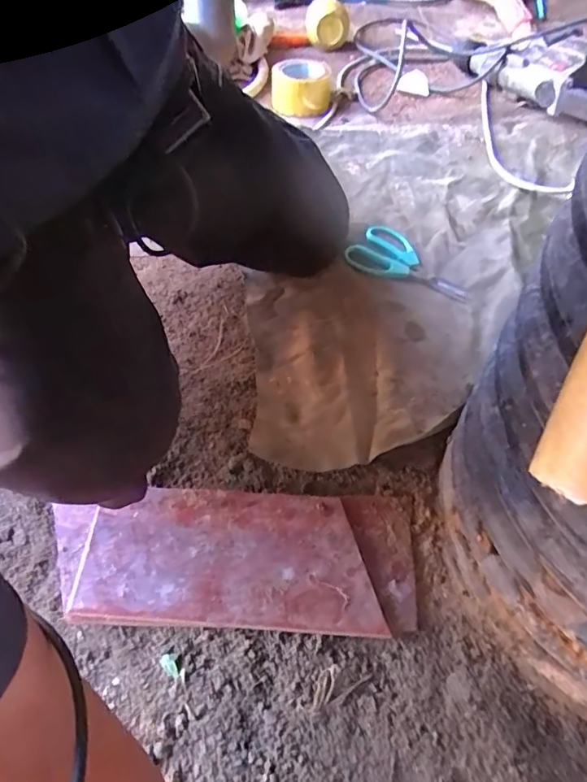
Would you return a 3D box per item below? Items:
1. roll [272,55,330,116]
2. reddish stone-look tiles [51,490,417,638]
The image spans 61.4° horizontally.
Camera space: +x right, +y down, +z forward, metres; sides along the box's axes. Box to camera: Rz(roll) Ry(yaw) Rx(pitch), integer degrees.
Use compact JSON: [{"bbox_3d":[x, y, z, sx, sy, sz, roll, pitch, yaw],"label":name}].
[{"bbox_3d":[0.016,-0.591,0.956,0.109,0.070,0.109,0,55,1],"label":"roll"},{"bbox_3d":[-0.058,0.157,0.460,0.328,0.019,0.122,0,55,1],"label":"reddish stone-look tiles"}]

